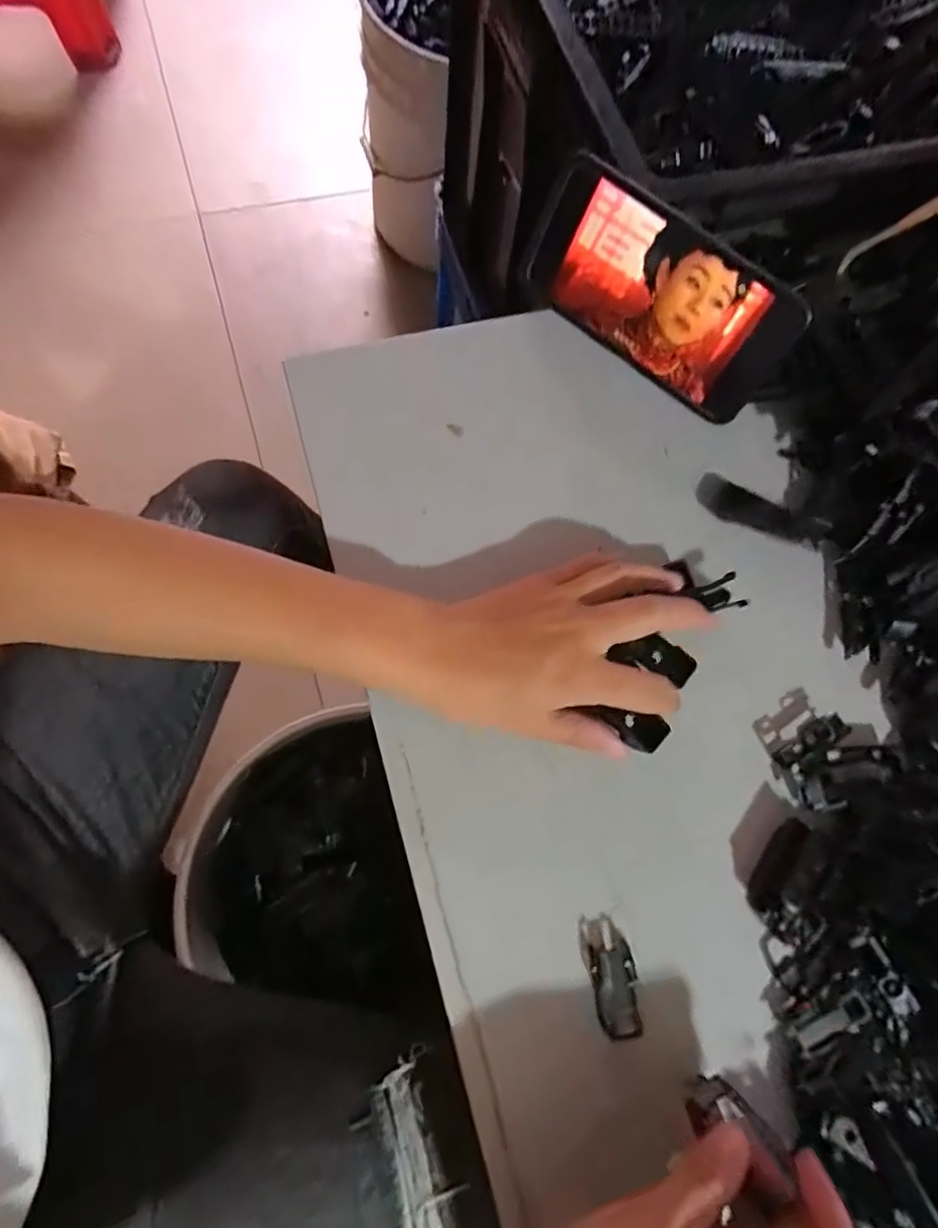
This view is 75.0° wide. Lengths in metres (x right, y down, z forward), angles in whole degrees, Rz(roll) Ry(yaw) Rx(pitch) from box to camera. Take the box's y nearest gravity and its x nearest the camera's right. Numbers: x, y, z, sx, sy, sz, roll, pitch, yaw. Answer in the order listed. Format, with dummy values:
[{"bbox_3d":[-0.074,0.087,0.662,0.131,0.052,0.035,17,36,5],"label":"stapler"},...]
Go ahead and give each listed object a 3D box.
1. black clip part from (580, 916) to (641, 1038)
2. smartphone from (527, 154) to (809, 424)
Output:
[{"bbox_3d":[0.070,0.175,0.295,0.022,0.011,0.050,-12,74,-8],"label":"black clip part"},{"bbox_3d":[0.112,-0.192,0.368,0.165,0.082,0.011,39,48,6],"label":"smartphone"}]

